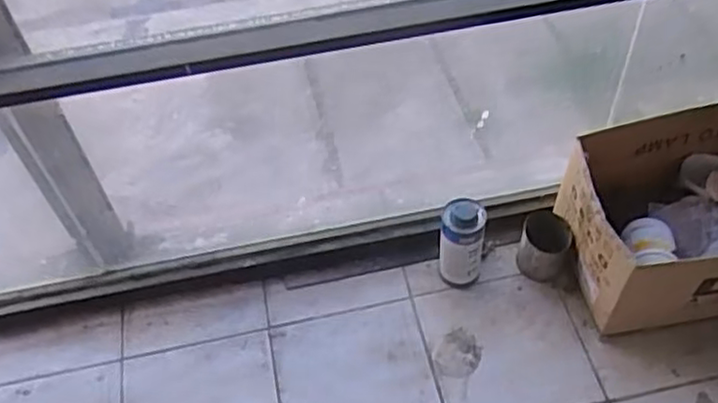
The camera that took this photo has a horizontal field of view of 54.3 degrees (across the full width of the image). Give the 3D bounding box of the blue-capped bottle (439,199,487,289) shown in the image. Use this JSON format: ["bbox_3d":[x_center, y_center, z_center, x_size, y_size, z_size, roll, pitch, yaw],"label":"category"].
[{"bbox_3d":[0.212,0.092,1.456,0.088,0.218,0.084,3,52,6],"label":"blue-capped bottle"}]

